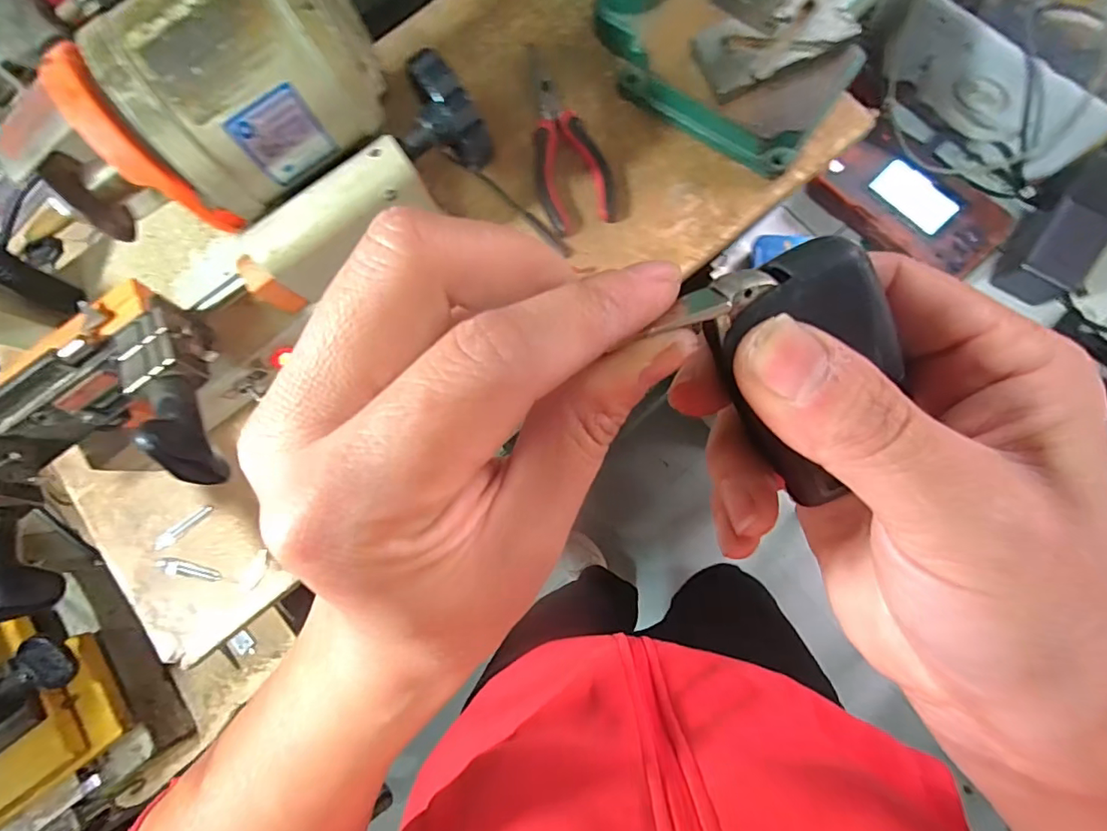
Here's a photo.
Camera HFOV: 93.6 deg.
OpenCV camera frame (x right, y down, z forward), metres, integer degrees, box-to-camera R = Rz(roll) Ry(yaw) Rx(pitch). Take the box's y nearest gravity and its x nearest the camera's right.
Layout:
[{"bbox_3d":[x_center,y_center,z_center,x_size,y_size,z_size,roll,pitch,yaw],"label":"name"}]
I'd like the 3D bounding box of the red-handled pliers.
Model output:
[{"bbox_3d":[0.005,-0.216,0.403,0.055,0.017,0.152,-17,81,4],"label":"red-handled pliers"}]

